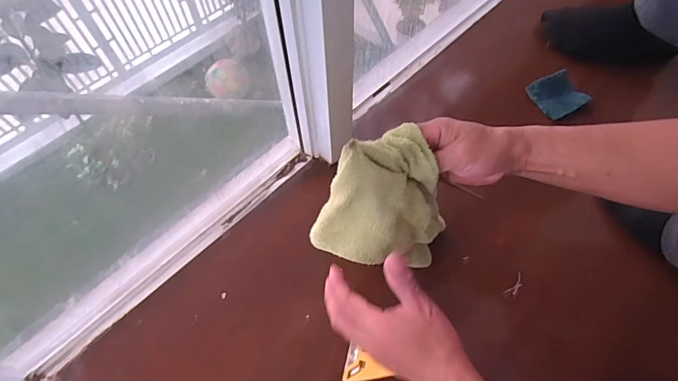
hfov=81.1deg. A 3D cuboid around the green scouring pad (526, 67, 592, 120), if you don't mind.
[{"bbox_3d":[0.352,-0.155,0.631,0.072,0.025,0.070,-22,62,-11],"label":"green scouring pad"}]

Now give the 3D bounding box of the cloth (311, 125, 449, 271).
[{"bbox_3d":[0.044,0.015,0.360,0.113,0.158,0.084,-36,66,-18],"label":"cloth"}]

